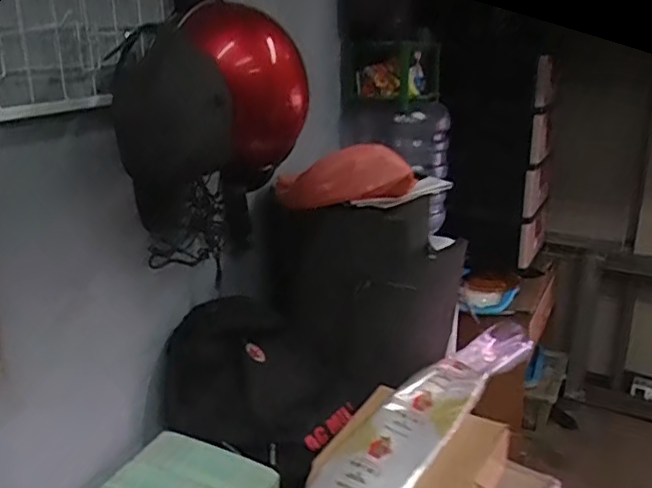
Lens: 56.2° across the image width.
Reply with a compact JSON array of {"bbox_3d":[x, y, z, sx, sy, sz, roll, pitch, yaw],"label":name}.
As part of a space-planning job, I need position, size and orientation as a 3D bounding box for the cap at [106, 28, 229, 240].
[{"bbox_3d":[-0.218,-0.154,0.875,0.159,0.274,0.109,-6,19,-19],"label":"cap"}]

